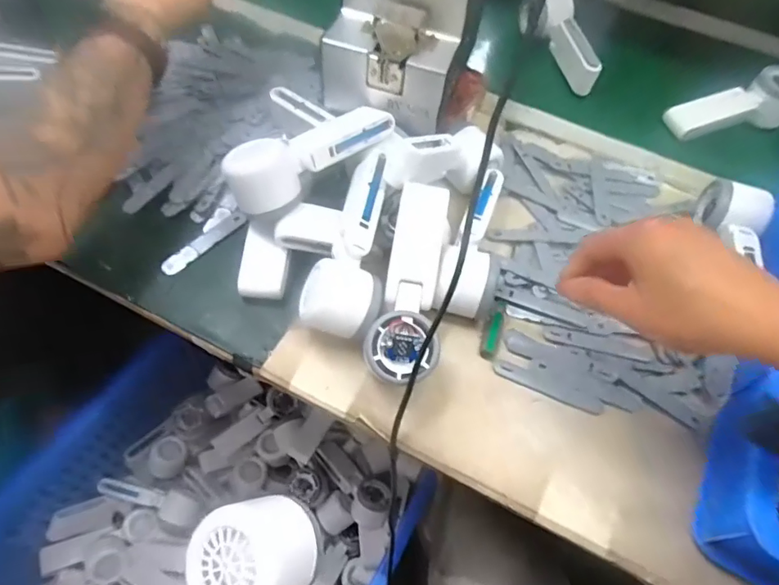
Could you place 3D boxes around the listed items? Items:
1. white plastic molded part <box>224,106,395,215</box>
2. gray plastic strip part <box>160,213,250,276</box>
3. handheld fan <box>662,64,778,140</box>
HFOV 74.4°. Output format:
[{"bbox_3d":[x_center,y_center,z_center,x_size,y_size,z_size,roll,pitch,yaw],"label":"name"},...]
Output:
[{"bbox_3d":[-0.070,-0.127,0.467,0.160,0.037,0.043,-32,66,-22],"label":"white plastic molded part"},{"bbox_3d":[-0.179,-0.050,0.501,0.016,0.005,0.095,37,62,17],"label":"gray plastic strip part"},{"bbox_3d":[0.428,-0.228,0.627,0.165,0.050,0.059,-17,61,-14],"label":"handheld fan"}]

